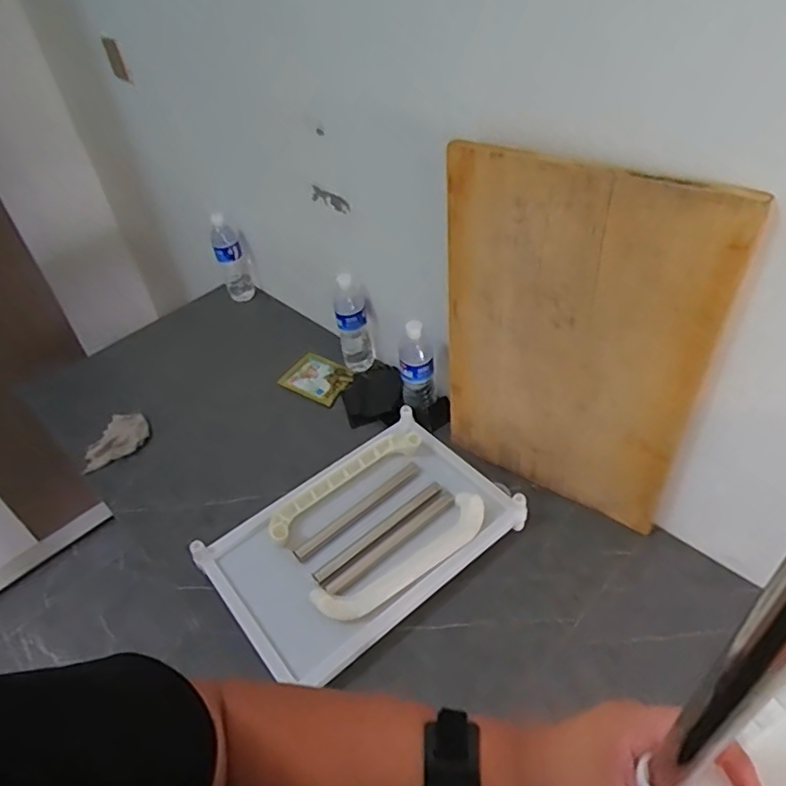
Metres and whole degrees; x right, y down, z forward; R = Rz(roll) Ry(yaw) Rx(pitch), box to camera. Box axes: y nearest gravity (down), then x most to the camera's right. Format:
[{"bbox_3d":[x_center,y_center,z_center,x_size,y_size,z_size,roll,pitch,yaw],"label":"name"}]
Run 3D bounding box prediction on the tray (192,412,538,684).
[{"bbox_3d":[-0.045,0.231,0.951,0.442,0.067,0.278,-32,49,-24],"label":"tray"}]

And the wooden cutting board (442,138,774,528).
[{"bbox_3d":[0.240,-0.051,0.845,0.372,0.538,0.036,23,51,28],"label":"wooden cutting board"}]

